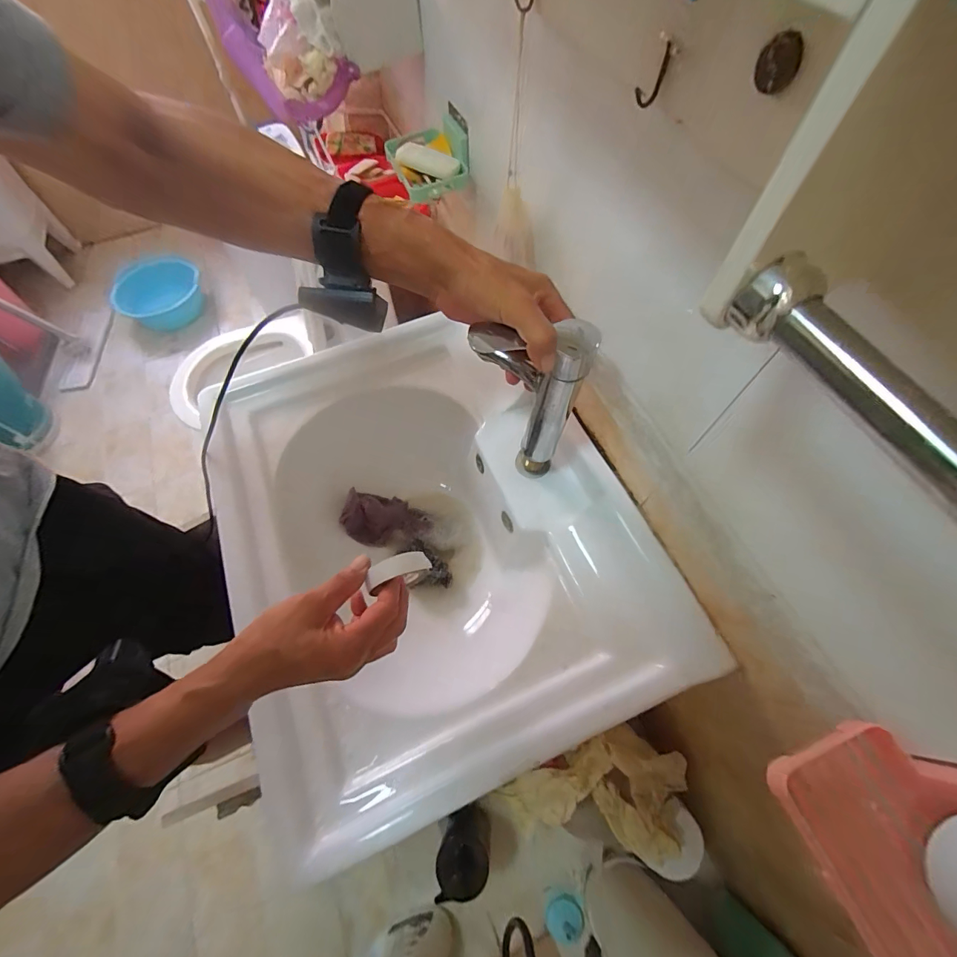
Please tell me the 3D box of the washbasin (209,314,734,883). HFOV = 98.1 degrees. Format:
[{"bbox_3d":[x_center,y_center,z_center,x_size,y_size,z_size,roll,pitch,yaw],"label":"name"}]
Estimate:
[{"bbox_3d":[-0.079,0.063,0.577,0.459,0.181,0.596,-21,65,-9],"label":"washbasin"}]

